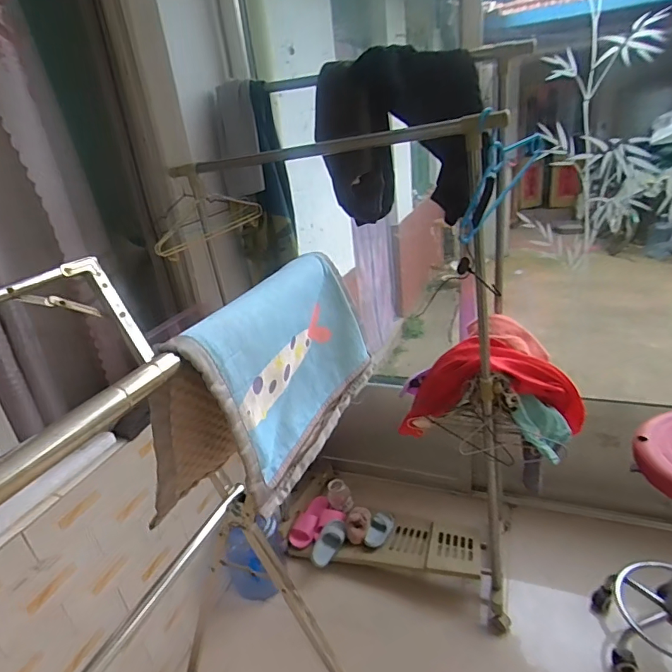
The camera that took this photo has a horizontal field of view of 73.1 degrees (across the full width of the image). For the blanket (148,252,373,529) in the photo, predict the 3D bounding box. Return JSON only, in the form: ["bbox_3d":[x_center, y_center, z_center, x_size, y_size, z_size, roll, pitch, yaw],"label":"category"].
[{"bbox_3d":[-0.080,0.055,0.602,0.089,0.242,0.370,8,29,29],"label":"blanket"}]

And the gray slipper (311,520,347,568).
[{"bbox_3d":[-0.027,0.780,1.714,0.090,0.061,0.164,10,29,32],"label":"gray slipper"}]

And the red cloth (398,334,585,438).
[{"bbox_3d":[0.421,0.150,1.258,0.477,0.279,0.159,-1,25,12],"label":"red cloth"}]

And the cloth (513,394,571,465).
[{"bbox_3d":[0.542,0.232,1.169,0.119,0.144,0.116,-23,29,-31],"label":"cloth"}]

